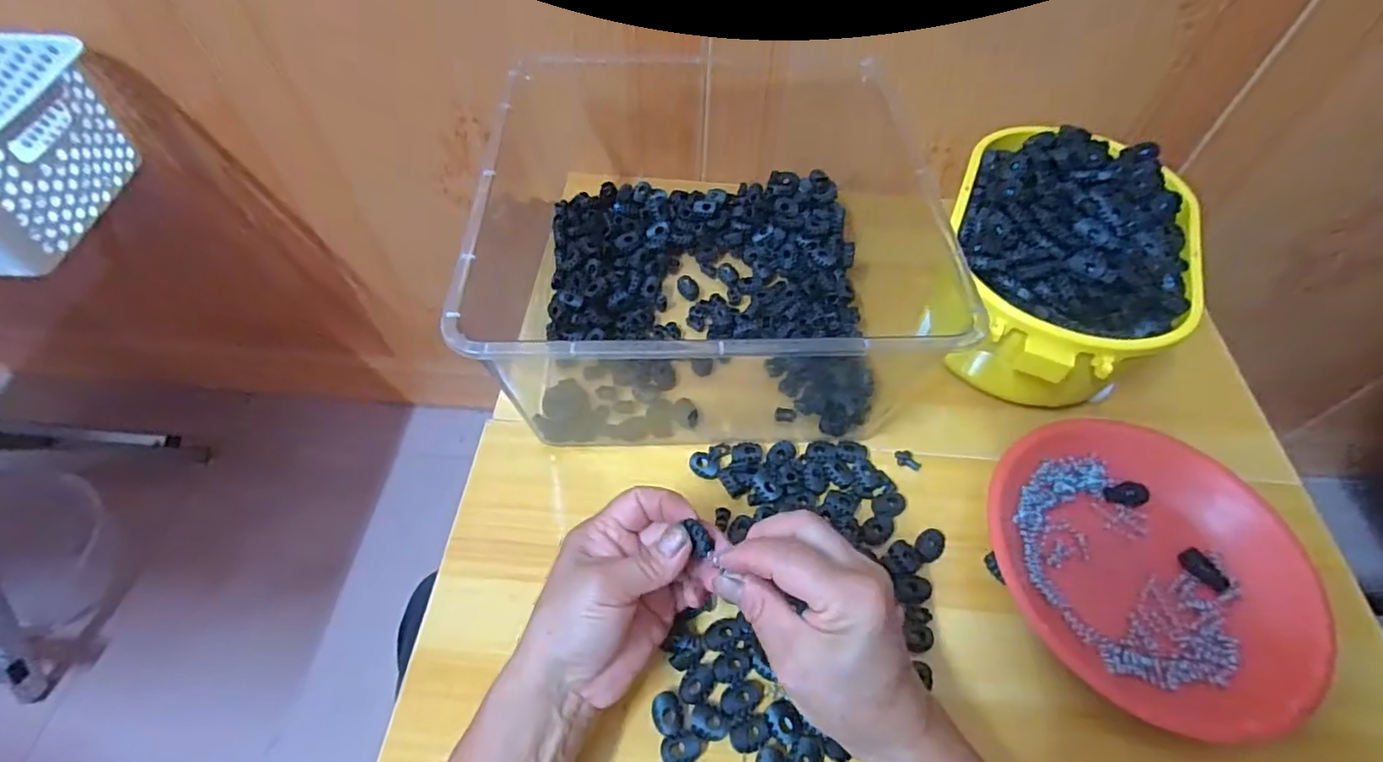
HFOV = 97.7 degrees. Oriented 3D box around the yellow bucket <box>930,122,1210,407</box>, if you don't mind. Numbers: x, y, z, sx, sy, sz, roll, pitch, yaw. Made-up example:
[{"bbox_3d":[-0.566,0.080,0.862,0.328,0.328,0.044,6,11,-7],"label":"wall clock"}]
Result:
[{"bbox_3d":[0.276,-0.083,0.466,0.163,0.120,0.225,21,57,13],"label":"yellow bucket"}]

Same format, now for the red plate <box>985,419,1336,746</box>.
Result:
[{"bbox_3d":[0.292,0.115,0.392,0.180,0.029,0.196,1,55,-1],"label":"red plate"}]

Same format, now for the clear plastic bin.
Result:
[{"bbox_3d":[0.015,-0.124,0.496,0.373,0.135,0.328,-1,55,-2],"label":"clear plastic bin"}]

